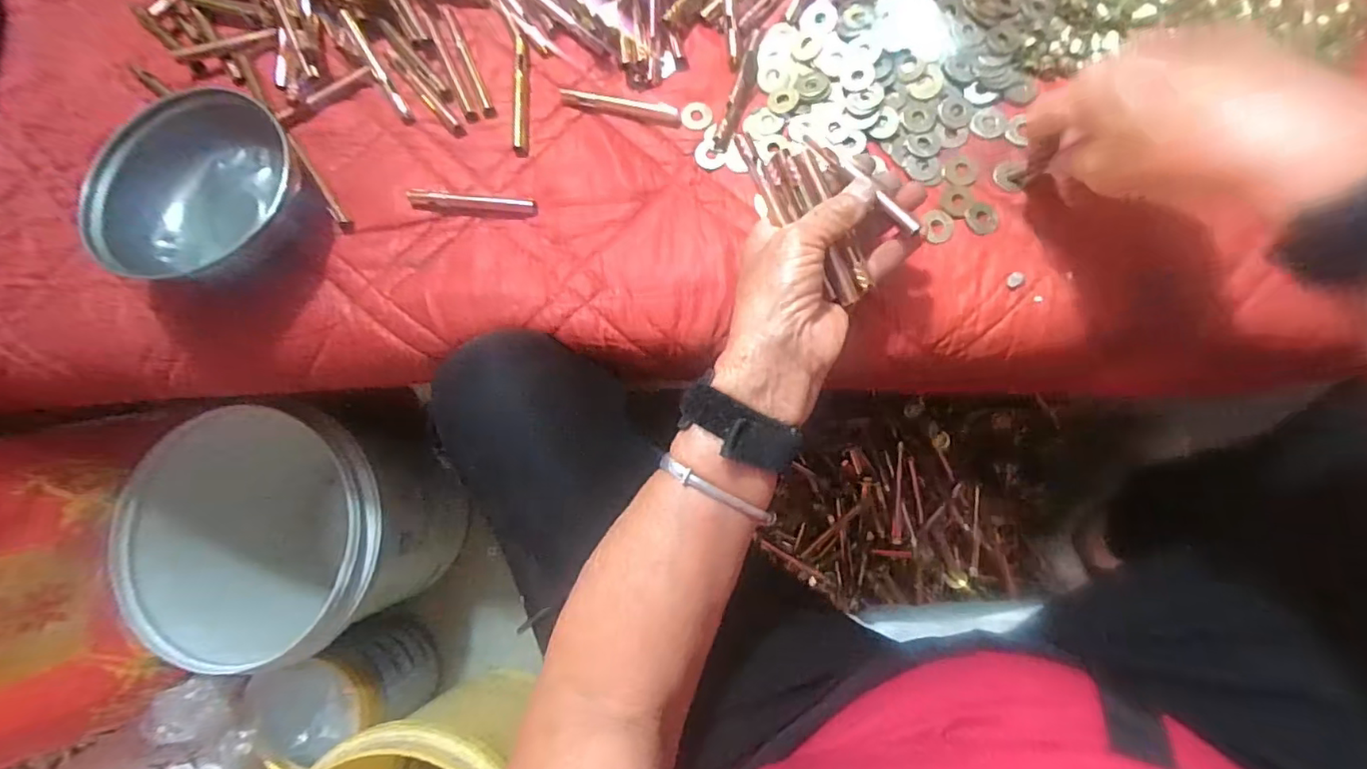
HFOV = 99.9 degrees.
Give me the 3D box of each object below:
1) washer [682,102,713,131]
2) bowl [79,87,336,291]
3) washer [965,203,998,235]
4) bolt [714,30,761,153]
[{"bbox_3d":[0.010,-0.191,0.409,0.021,0.004,0.021,-1,81,7],"label":"washer"},{"bbox_3d":[-0.320,-0.137,0.393,0.131,0.062,0.124,-1,81,7],"label":"bowl"},{"bbox_3d":[0.192,-0.107,0.368,0.019,0.004,0.021,-38,79,0],"label":"washer"},{"bbox_3d":[0.039,-0.203,0.396,0.010,0.011,0.090,17,84,9],"label":"bolt"}]

